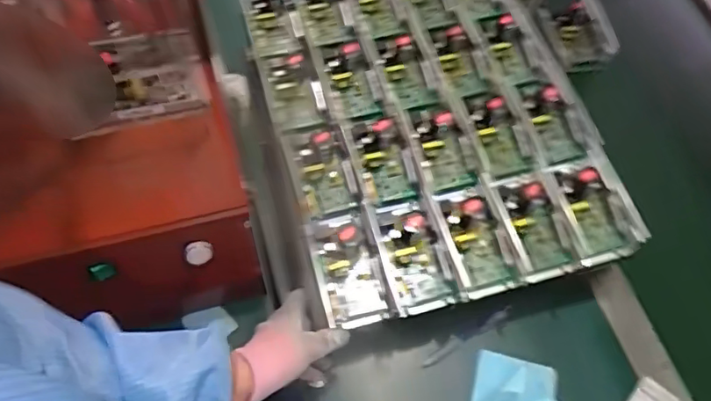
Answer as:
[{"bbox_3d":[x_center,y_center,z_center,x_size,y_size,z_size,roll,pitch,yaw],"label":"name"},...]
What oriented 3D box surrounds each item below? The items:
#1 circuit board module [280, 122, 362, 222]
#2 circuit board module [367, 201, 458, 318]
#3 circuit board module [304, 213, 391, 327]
[{"bbox_3d":[-0.046,-0.046,0.729,0.074,0.041,0.135,-13,62,-8],"label":"circuit board module"},{"bbox_3d":[0.063,0.057,0.680,0.075,0.057,0.137,-15,63,-9],"label":"circuit board module"},{"bbox_3d":[-0.015,0.071,0.667,0.068,0.069,0.136,-16,63,-10],"label":"circuit board module"}]

